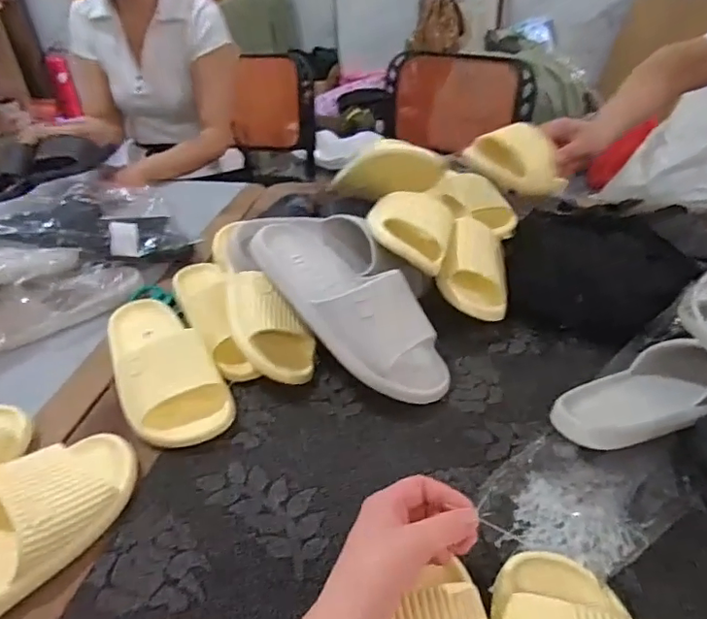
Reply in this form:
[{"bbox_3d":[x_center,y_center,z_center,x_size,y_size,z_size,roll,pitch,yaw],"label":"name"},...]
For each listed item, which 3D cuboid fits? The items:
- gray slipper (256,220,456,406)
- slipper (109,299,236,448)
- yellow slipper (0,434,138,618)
[{"bbox_3d":[0.002,-0.012,0.627,0.274,0.064,0.114,42,54,14],"label":"gray slipper"},{"bbox_3d":[-0.225,0.055,0.627,0.102,0.064,0.233,-23,41,-25],"label":"slipper"},{"bbox_3d":[-0.297,0.189,0.459,0.094,0.062,0.242,25,45,33],"label":"yellow slipper"}]

